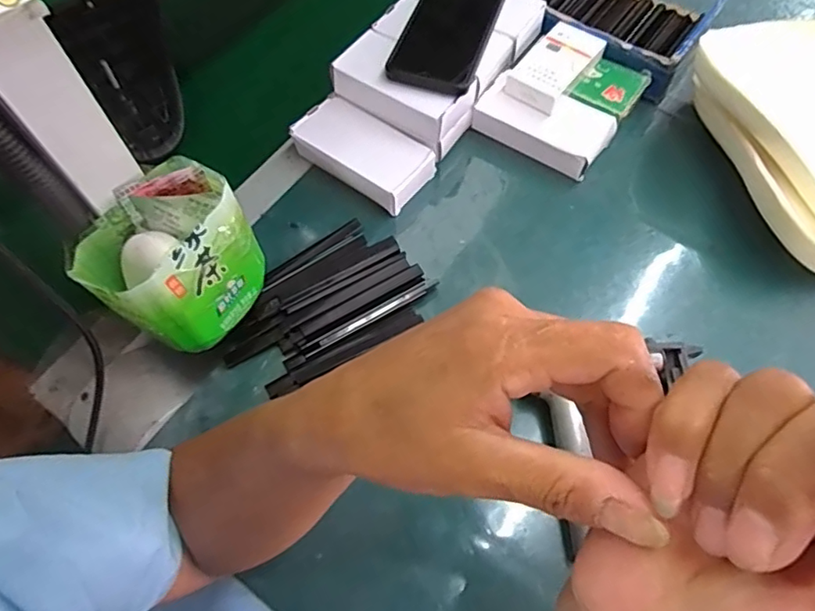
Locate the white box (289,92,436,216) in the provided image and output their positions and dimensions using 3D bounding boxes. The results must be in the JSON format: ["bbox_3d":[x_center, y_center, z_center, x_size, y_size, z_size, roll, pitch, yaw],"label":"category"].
[{"bbox_3d":[-0.044,-0.143,0.532,0.126,0.030,0.065,35,68,17],"label":"white box"}]

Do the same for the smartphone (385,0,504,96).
[{"bbox_3d":[0.041,-0.264,0.535,0.077,0.015,0.158,17,64,9],"label":"smartphone"}]

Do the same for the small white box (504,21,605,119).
[{"bbox_3d":[0.145,-0.234,0.553,0.054,0.020,0.101,35,69,17],"label":"small white box"}]

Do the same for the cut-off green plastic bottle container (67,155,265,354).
[{"bbox_3d":[-0.160,-0.032,0.396,0.082,0.086,0.105,36,69,18],"label":"cut-off green plastic bottle container"}]

